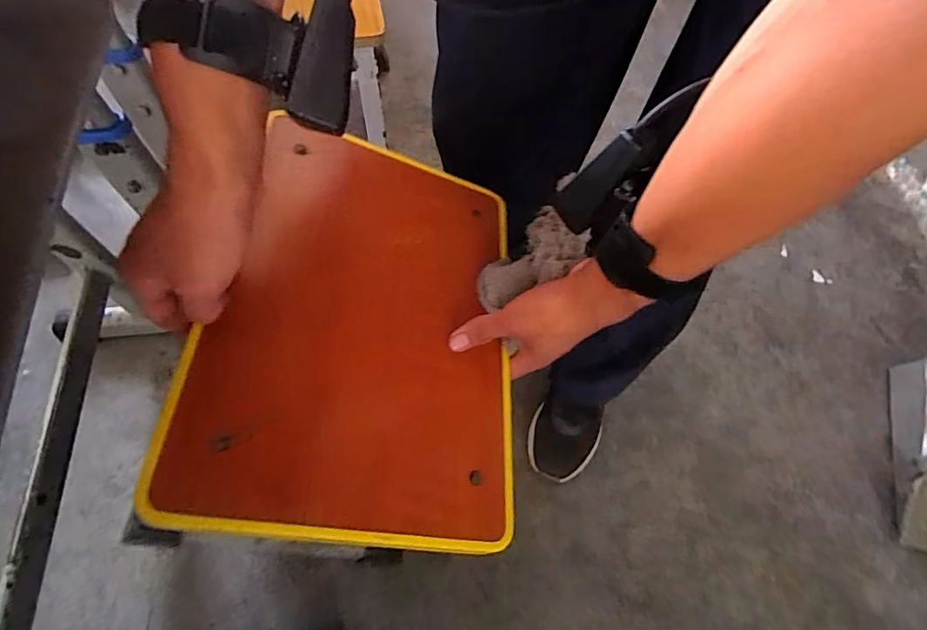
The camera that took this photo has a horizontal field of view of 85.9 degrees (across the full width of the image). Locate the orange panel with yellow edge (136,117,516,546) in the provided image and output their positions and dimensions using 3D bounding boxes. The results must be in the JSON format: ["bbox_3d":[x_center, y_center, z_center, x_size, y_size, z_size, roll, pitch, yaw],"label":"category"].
[{"bbox_3d":[-0.071,-0.003,0.396,0.232,0.016,0.338,15,55,-23],"label":"orange panel with yellow edge"}]

